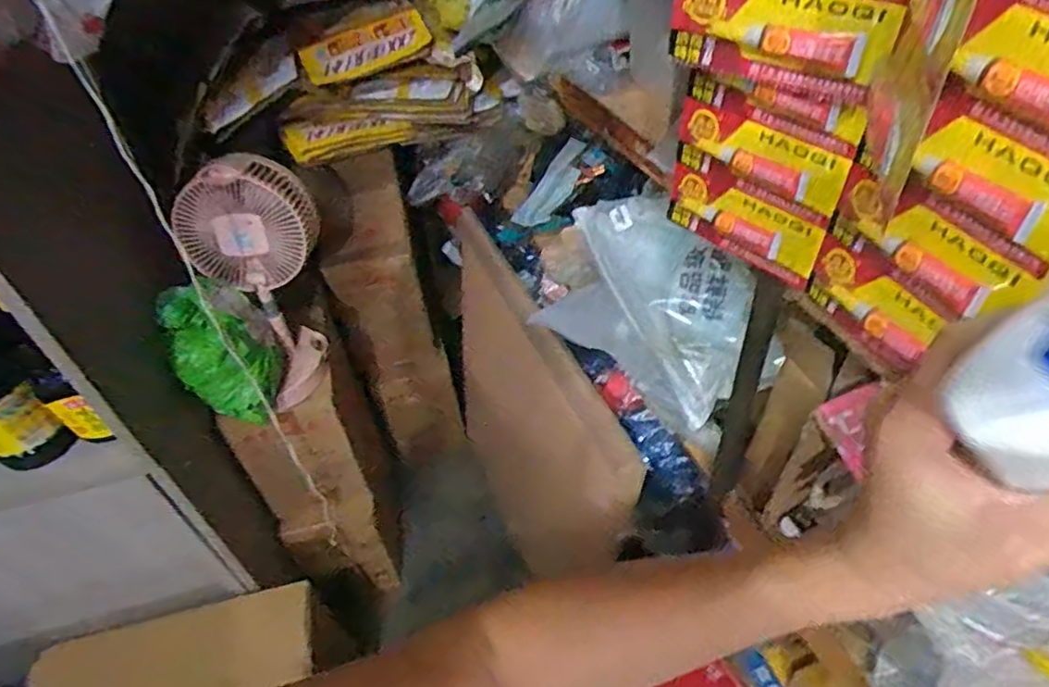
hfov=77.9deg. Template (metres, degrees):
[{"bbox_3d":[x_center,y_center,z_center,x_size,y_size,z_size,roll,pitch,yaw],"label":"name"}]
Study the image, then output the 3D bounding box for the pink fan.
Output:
[{"bbox_3d":[-0.386,-0.099,0.995,0.172,0.343,0.140,-36,52,-27],"label":"pink fan"}]

